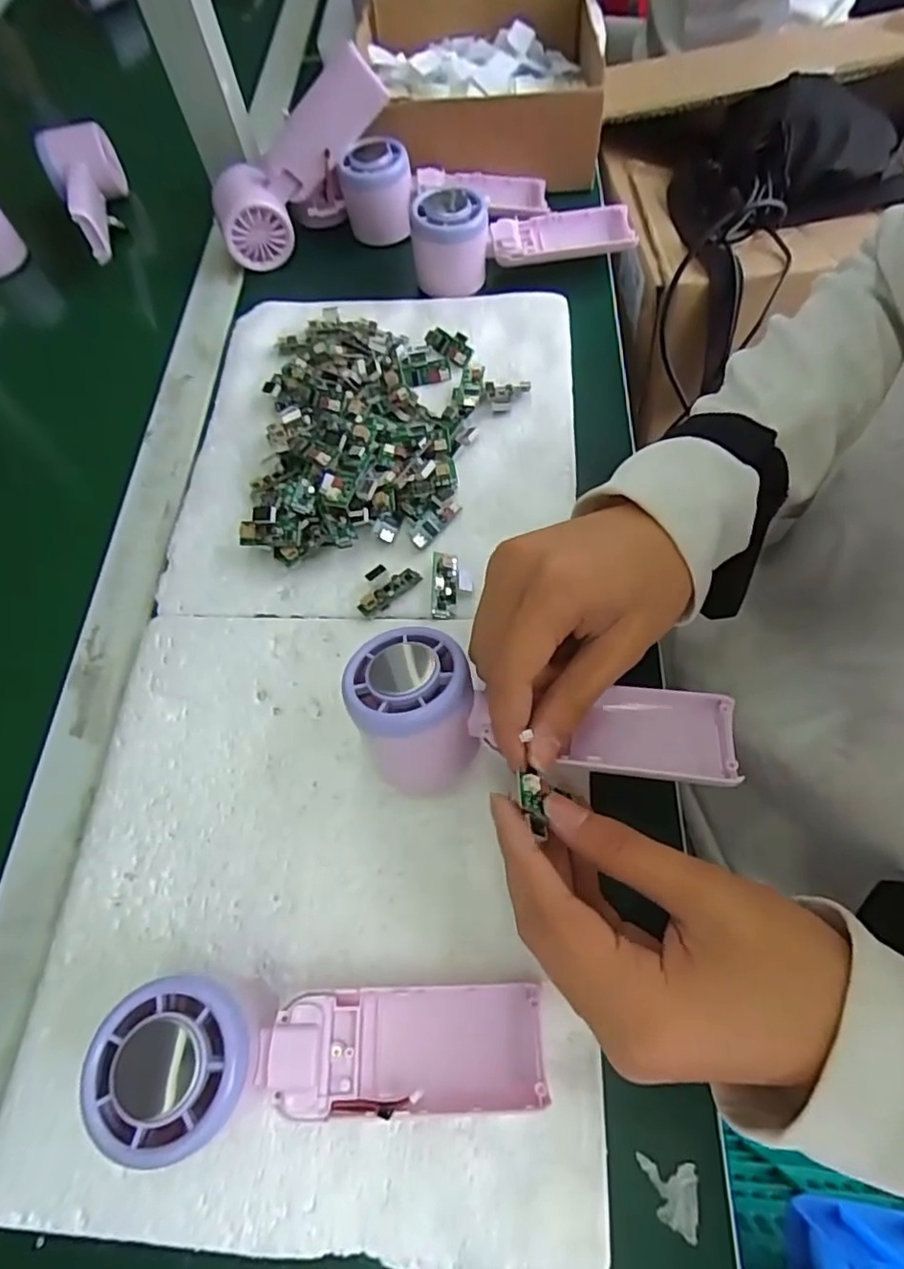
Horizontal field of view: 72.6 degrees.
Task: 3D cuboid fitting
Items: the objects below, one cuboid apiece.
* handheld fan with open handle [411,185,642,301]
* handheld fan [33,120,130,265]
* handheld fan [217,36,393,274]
[{"bbox_3d":[0.053,-0.305,0.460,0.166,0.052,0.052,-9,64,-1],"label":"handheld fan with open handle"},{"bbox_3d":[-0.304,-0.379,0.524,0.059,0.055,0.131,-27,65,-9],"label":"handheld fan"},{"bbox_3d":[-0.123,-0.365,0.476,0.162,0.055,0.056,-40,64,19],"label":"handheld fan"}]

